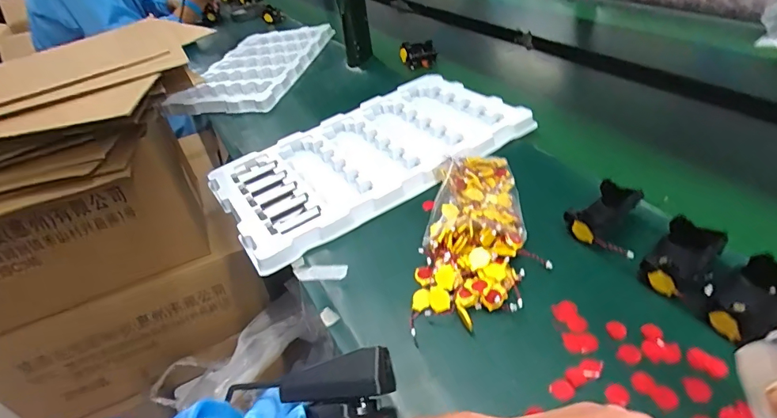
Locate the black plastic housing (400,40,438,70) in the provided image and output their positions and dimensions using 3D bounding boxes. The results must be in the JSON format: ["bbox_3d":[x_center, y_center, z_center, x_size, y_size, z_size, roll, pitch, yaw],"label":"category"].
[{"bbox_3d":[0.062,-0.323,0.920,0.073,0.041,0.053,-6,38,5],"label":"black plastic housing"}]

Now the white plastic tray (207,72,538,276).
[{"bbox_3d":[-0.029,-0.085,0.654,0.431,0.037,0.253,-27,41,-20],"label":"white plastic tray"}]

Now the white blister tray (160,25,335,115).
[{"bbox_3d":[-0.297,-0.330,1.020,0.257,0.039,0.403,3,40,17],"label":"white blister tray"}]

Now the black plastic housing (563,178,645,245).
[{"bbox_3d":[0.225,0.003,0.460,0.074,0.044,0.050,-32,43,-24],"label":"black plastic housing"}]

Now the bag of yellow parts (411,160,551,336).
[{"bbox_3d":[0.092,0.023,0.482,0.109,0.033,0.226,-1,39,11],"label":"bag of yellow parts"}]

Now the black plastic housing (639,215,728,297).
[{"bbox_3d":[0.269,0.044,0.405,0.076,0.039,0.049,-35,45,-27],"label":"black plastic housing"}]

